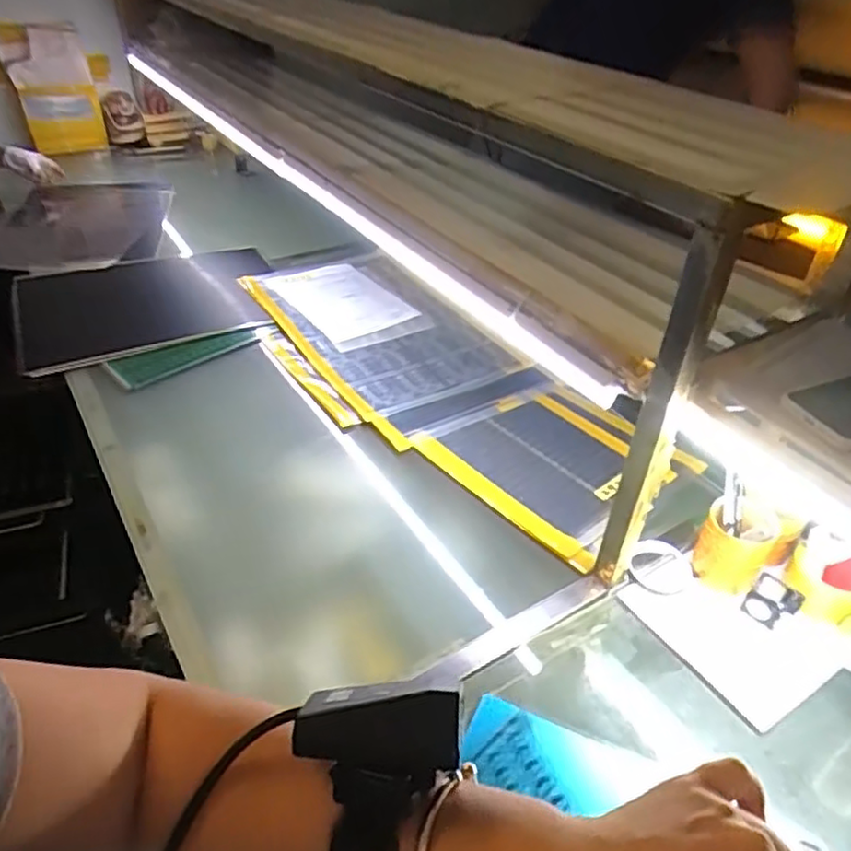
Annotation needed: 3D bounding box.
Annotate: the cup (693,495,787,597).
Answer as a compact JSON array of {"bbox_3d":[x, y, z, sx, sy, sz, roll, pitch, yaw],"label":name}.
[{"bbox_3d":[0.396,0.153,0.852,0.080,0.098,0.082,2,38,-2],"label":"cup"}]

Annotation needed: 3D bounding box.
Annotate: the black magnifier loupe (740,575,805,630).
[{"bbox_3d":[0.429,0.218,0.825,0.055,0.035,0.055,-29,48,-34],"label":"black magnifier loupe"}]

